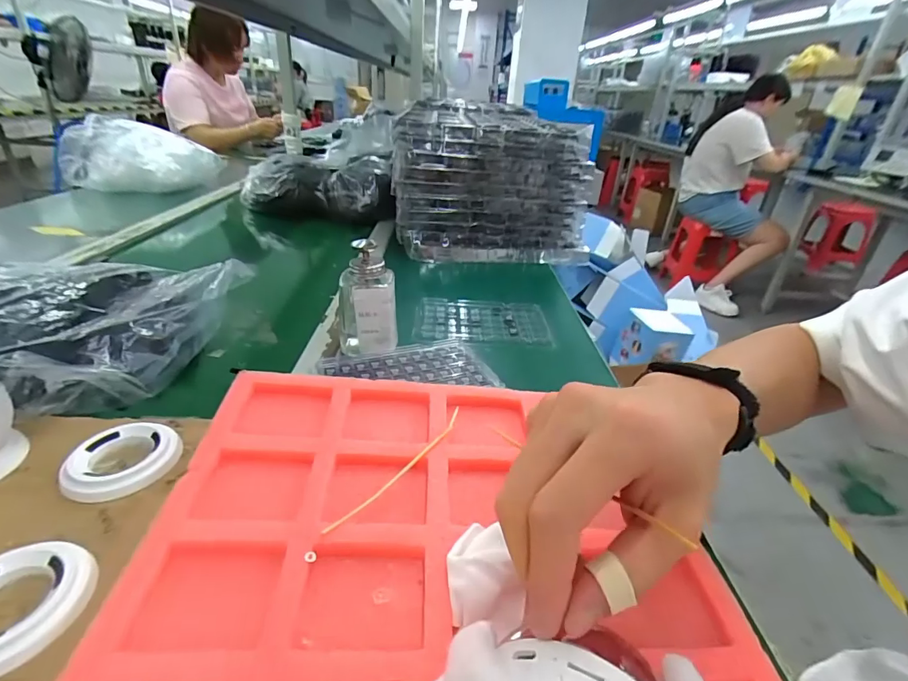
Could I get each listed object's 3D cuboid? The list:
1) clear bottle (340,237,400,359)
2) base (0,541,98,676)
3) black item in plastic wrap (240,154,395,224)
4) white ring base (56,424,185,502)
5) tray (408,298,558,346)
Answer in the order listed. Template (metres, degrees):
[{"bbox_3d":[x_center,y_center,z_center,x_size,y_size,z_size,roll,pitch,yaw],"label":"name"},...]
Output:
[{"bbox_3d":[-0.094,-0.043,0.477,0.060,0.111,0.054,-4,30,-14],"label":"clear bottle"},{"bbox_3d":[-0.229,0.137,0.232,0.068,0.013,0.068,-12,33,-26],"label":"base"},{"bbox_3d":[-0.292,-0.351,1.030,0.352,0.115,0.191,11,30,13],"label":"black item in plastic wrap"},{"bbox_3d":[-0.237,0.085,0.321,0.068,0.012,0.065,-11,32,-25],"label":"white ring base"},{"bbox_3d":[0.037,-0.027,0.583,0.172,0.010,0.118,1,29,-5],"label":"tray"}]

